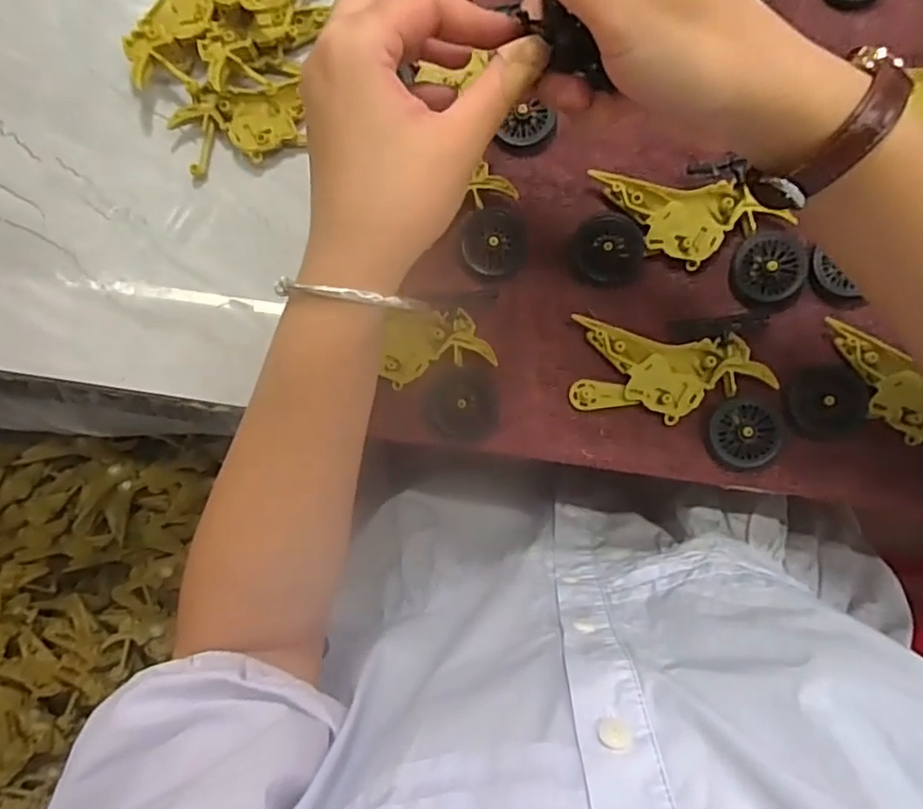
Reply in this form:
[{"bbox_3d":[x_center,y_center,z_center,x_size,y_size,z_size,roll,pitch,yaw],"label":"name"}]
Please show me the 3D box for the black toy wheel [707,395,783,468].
[{"bbox_3d":[0.147,0.014,0.326,0.036,0.008,0.035,0,85,6],"label":"black toy wheel"}]

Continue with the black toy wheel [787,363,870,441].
[{"bbox_3d":[0.191,-0.001,0.326,0.037,0.007,0.039,0,85,6],"label":"black toy wheel"}]

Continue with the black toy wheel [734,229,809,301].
[{"bbox_3d":[0.162,-0.073,0.331,0.035,0.006,0.036,0,85,6],"label":"black toy wheel"}]

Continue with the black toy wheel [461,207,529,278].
[{"bbox_3d":[0.018,-0.089,0.344,0.035,0.004,0.038,0,85,6],"label":"black toy wheel"}]

